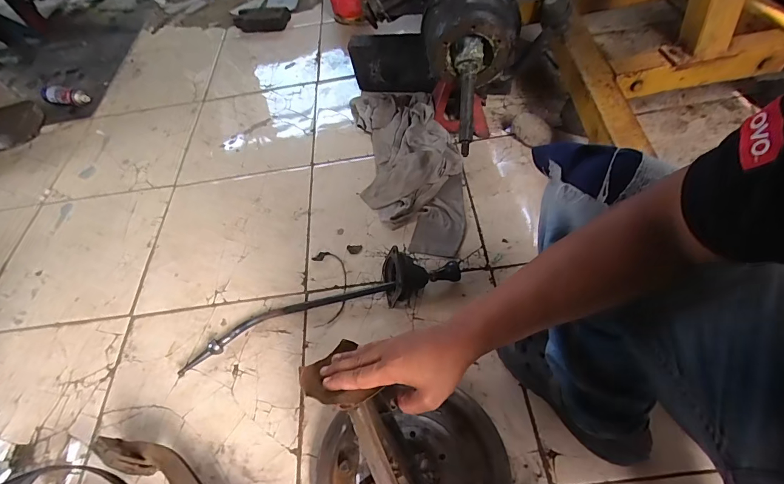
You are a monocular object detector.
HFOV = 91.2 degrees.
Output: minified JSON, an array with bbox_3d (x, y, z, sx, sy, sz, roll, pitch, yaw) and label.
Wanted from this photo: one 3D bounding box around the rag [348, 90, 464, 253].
[{"bbox_3d":[0.042,-0.235,1.025,0.252,0.101,0.602,-9,55,-1],"label":"rag"}]

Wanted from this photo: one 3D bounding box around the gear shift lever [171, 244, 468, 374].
[{"bbox_3d":[-0.146,0.126,0.787,0.589,0.103,0.102,-18,56,-8],"label":"gear shift lever"}]

